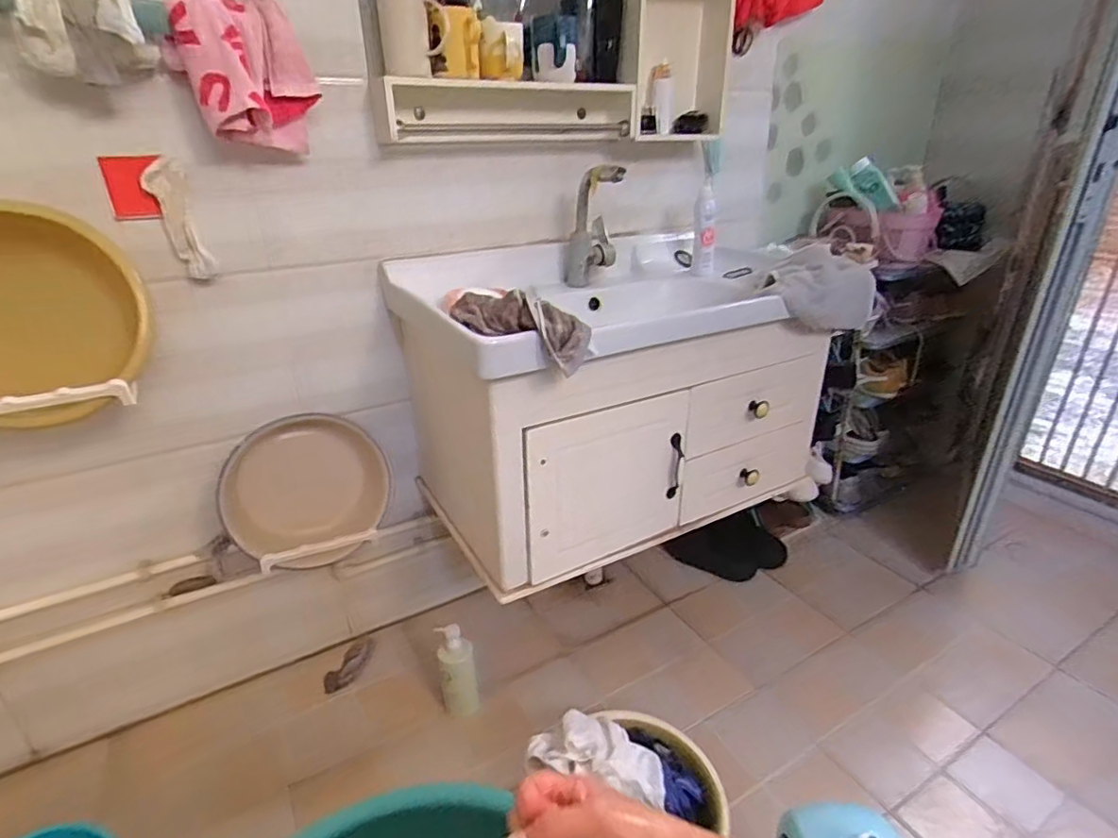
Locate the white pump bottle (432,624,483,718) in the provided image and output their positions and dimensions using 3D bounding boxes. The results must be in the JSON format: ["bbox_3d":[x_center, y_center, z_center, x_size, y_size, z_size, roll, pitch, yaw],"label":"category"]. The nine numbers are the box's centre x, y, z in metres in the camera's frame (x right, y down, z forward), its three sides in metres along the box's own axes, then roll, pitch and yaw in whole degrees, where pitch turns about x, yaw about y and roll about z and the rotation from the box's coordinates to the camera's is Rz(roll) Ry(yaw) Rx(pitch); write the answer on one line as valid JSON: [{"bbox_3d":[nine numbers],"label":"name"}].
[{"bbox_3d":[-0.204,0.524,1.208,0.073,0.205,0.075,-8,27,-15],"label":"white pump bottle"}]

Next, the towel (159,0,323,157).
[{"bbox_3d":[-0.457,-0.507,0.865,0.182,0.194,0.111,-19,32,-33],"label":"towel"}]

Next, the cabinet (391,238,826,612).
[{"bbox_3d":[0.108,-0.069,1.227,0.768,0.491,0.496,-16,30,-29],"label":"cabinet"}]

